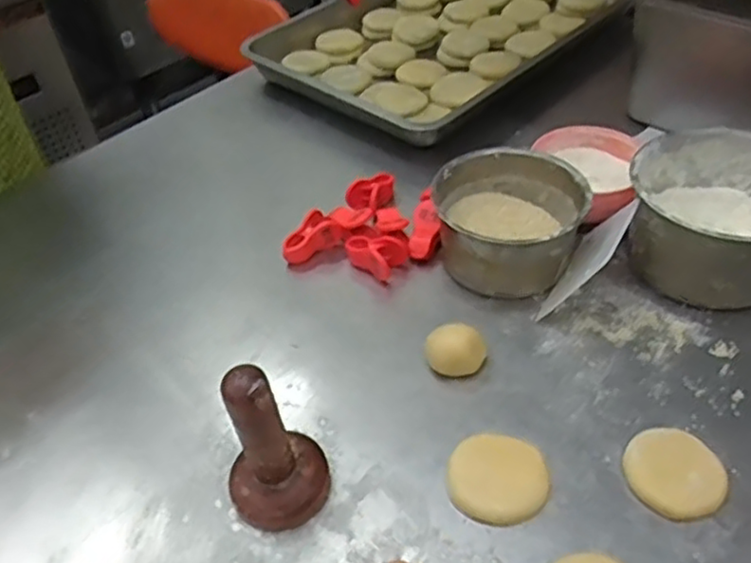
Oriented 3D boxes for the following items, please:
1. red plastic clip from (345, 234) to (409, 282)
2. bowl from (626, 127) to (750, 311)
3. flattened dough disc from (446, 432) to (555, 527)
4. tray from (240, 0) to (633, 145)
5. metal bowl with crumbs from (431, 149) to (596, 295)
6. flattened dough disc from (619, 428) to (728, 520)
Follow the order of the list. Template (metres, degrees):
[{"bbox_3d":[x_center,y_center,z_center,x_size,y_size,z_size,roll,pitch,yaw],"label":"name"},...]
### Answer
[{"bbox_3d":[-0.001,-0.026,0.642,0.055,0.033,0.032,29,52,30],"label":"red plastic clip"},{"bbox_3d":[0.297,-0.051,0.597,0.147,0.095,0.145,-2,43,2],"label":"bowl"},{"bbox_3d":[0.084,0.134,0.471,0.068,0.016,0.061,5,44,10],"label":"flattened dough disc"},{"bbox_3d":[0.082,-0.364,0.976,0.382,0.062,0.500,32,53,32],"label":"tray"},{"bbox_3d":[0.120,-0.050,0.626,0.127,0.082,0.123,-2,43,2],"label":"metal bowl with crumbs"},{"bbox_3d":[0.205,0.129,0.467,0.060,0.015,0.061,-2,43,2],"label":"flattened dough disc"}]

